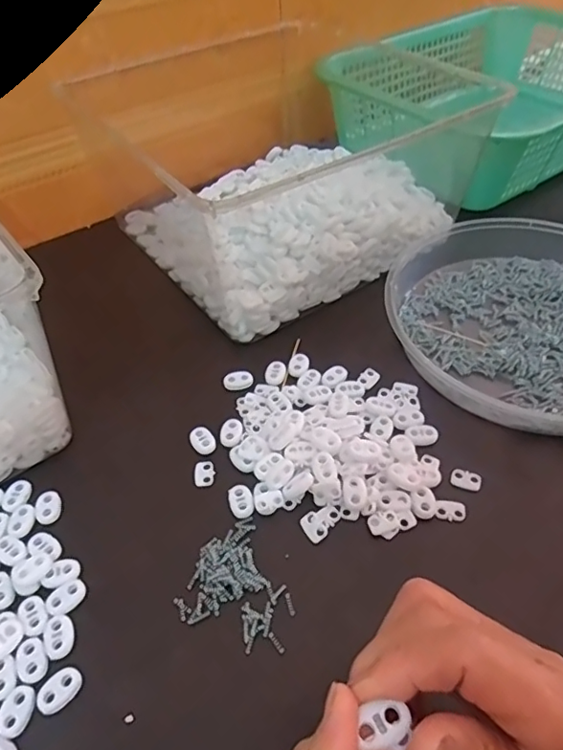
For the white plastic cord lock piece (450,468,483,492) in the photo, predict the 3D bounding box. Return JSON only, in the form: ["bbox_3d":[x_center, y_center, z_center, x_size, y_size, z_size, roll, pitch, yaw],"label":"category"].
[{"bbox_3d":[0.122,0.069,0.353,0.019,0.004,0.013,17,50,17],"label":"white plastic cord lock piece"}]

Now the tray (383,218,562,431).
[{"bbox_3d":[0.205,-0.051,0.435,0.227,0.038,0.221,-1,47,1],"label":"tray"}]

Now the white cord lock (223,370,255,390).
[{"bbox_3d":[-0.033,0.004,0.416,0.023,0.005,0.016,-7,47,-4],"label":"white cord lock"}]

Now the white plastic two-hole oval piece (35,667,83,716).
[{"bbox_3d":[-0.114,0.162,0.276,0.017,0.004,0.022,30,55,27],"label":"white plastic two-hole oval piece"}]

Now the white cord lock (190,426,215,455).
[{"bbox_3d":[-0.056,0.046,0.380,0.015,0.004,0.022,-30,53,-23],"label":"white cord lock"}]

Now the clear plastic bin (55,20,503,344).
[{"bbox_3d":[0.003,-0.216,0.530,0.314,0.130,0.317,-32,53,-24],"label":"clear plastic bin"}]

